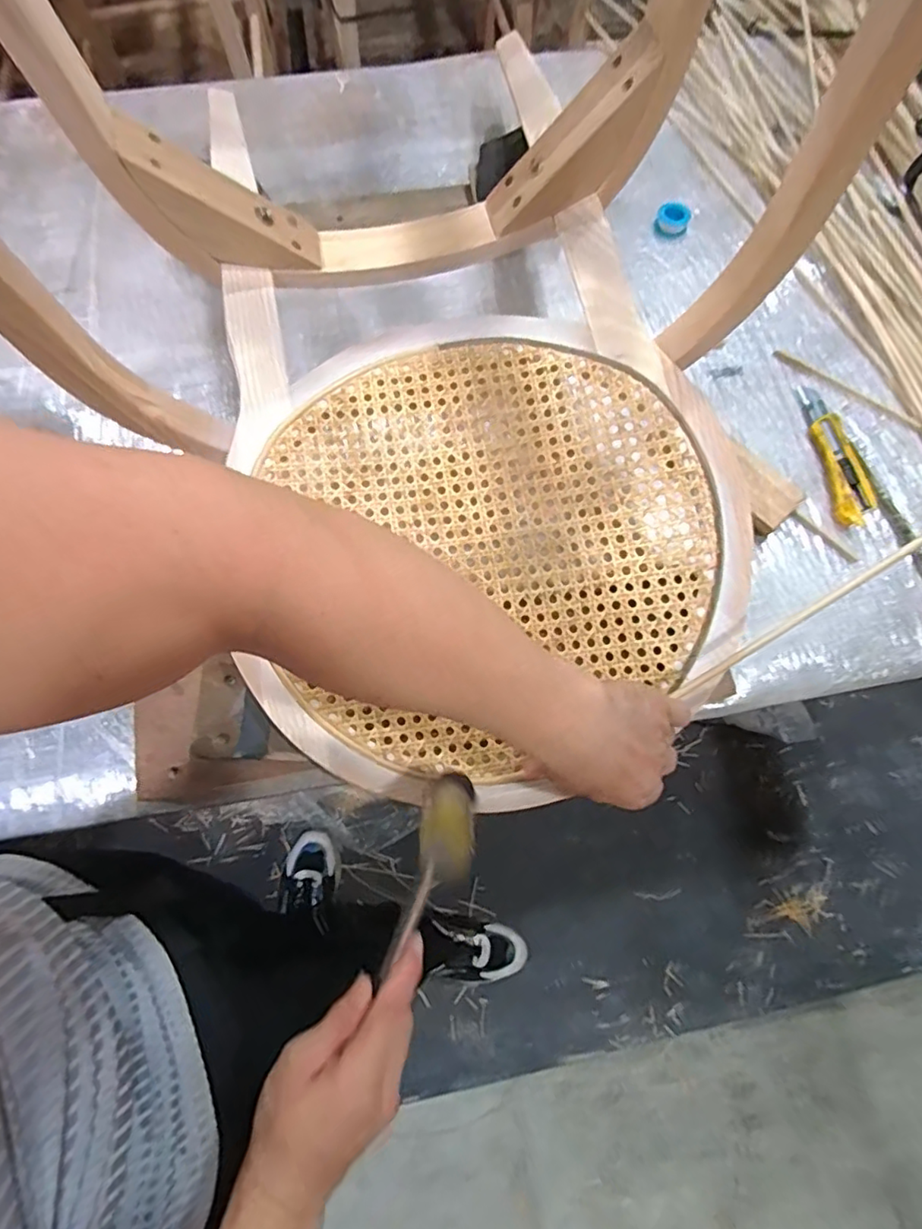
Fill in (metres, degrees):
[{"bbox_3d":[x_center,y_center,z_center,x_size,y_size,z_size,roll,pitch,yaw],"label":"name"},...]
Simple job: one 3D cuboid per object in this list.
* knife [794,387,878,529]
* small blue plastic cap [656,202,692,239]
[{"bbox_3d":[0.402,-0.174,0.627,0.040,0.012,0.171,-3,71,-2],"label":"knife"},{"bbox_3d":[0.267,-0.497,0.734,0.039,0.015,0.041,0,71,-1],"label":"small blue plastic cap"}]

